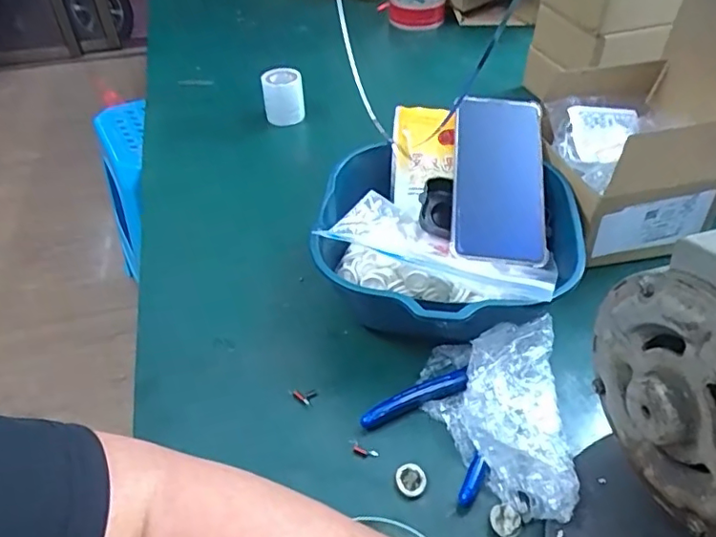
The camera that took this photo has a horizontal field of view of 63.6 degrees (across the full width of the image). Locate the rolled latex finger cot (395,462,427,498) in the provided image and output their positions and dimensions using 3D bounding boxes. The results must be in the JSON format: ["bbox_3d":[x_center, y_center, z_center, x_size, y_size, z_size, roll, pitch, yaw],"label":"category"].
[{"bbox_3d":[0.034,0.134,0.370,0.019,0.009,0.020,-1,43,1],"label":"rolled latex finger cot"}]

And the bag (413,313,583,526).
[{"bbox_3d":[0.092,0.086,0.372,0.090,0.048,0.134,1,43,2],"label":"bag"}]

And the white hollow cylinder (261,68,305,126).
[{"bbox_3d":[-0.090,-0.211,0.715,0.048,0.063,0.053,-2,44,1],"label":"white hollow cylinder"}]

